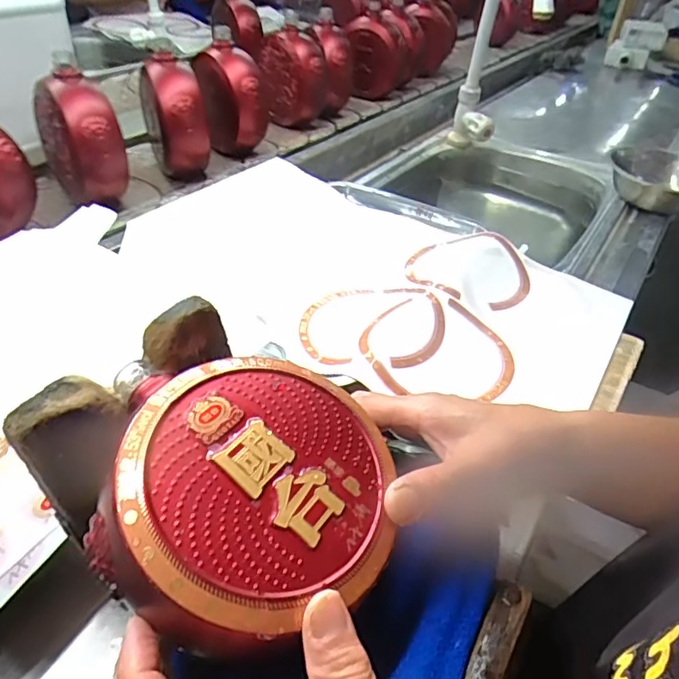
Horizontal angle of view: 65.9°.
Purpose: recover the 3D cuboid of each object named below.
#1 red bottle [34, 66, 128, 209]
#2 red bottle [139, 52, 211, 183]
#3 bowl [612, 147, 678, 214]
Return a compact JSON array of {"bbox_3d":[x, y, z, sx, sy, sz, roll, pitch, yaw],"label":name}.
[{"bbox_3d":[-0.299,-0.230,0.607,0.064,0.128,0.113,-24,49,-30],"label":"red bottle"},{"bbox_3d":[-0.220,-0.290,0.700,0.075,0.142,0.131,-9,43,-16],"label":"red bottle"},{"bbox_3d":[0.463,-0.238,0.757,0.143,0.062,0.142,14,42,9],"label":"bowl"}]

